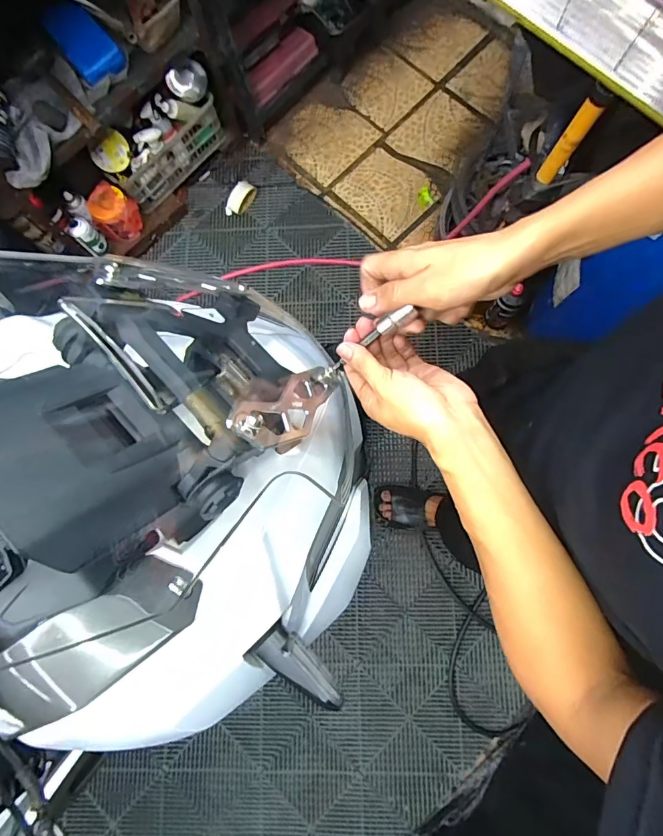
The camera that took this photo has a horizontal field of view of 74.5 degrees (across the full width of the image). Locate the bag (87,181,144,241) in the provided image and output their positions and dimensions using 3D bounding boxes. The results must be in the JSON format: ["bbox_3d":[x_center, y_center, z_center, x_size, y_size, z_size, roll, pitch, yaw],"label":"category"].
[{"bbox_3d":[-0.693,-0.657,1.416,0.140,0.151,0.112,-28,79,-3],"label":"bag"}]

